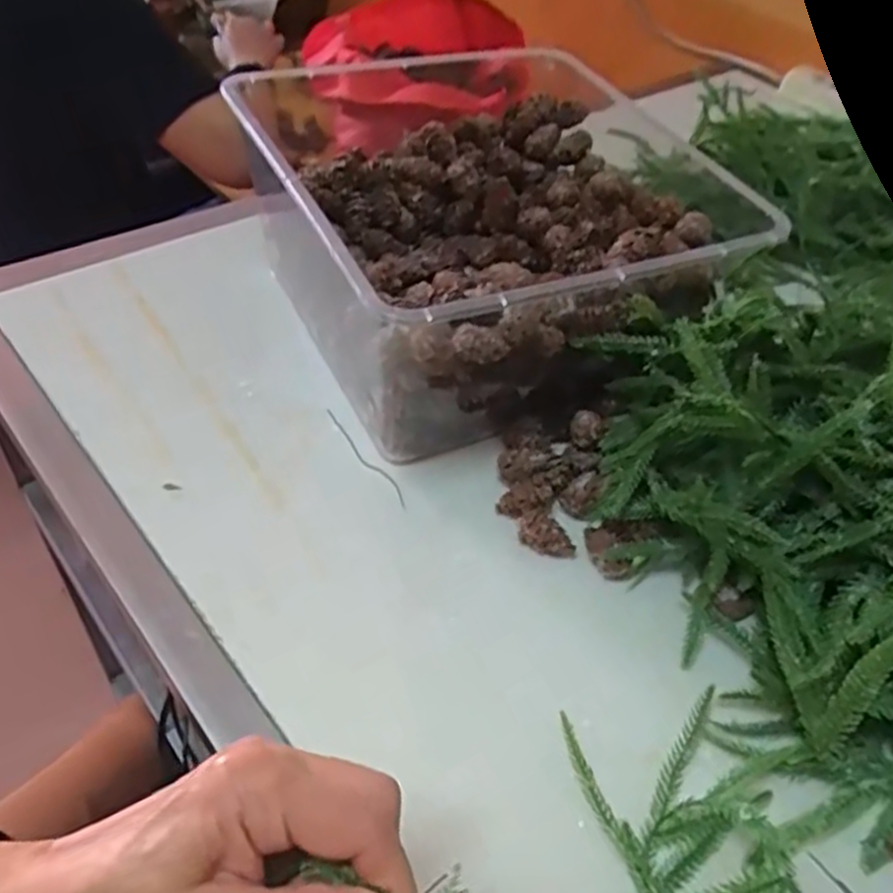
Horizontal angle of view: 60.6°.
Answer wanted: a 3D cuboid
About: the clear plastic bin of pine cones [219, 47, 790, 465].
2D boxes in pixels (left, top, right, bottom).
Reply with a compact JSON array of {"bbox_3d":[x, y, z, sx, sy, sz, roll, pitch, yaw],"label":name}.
[{"bbox_3d":[0.019,-0.151,0.570,0.269,0.144,0.298,-16,53,-21],"label":"clear plastic bin of pine cones"}]

